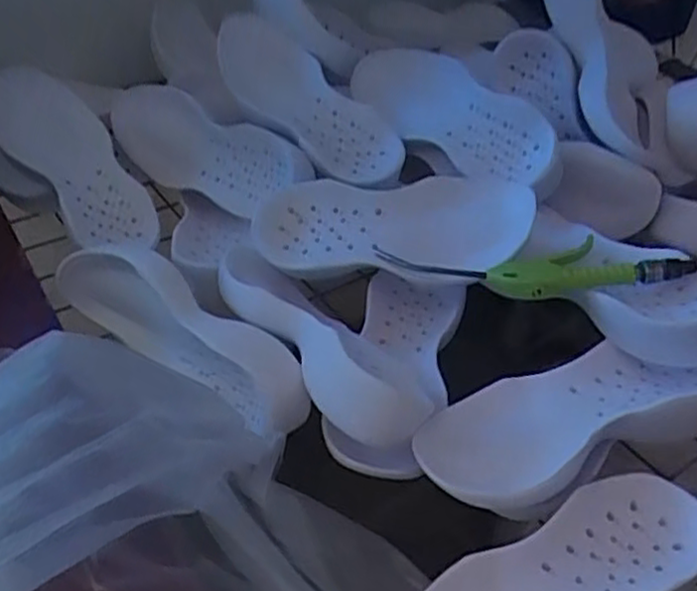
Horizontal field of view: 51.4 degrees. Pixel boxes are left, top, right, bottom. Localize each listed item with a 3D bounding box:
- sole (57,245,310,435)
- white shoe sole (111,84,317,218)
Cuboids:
[{"bbox_3d":[-0.165,0.039,0.722,0.309,0.117,0.053,27,45,23],"label":"sole"},{"bbox_3d":[-0.189,-0.182,0.920,0.297,0.120,0.037,27,18,22],"label":"white shoe sole"}]

